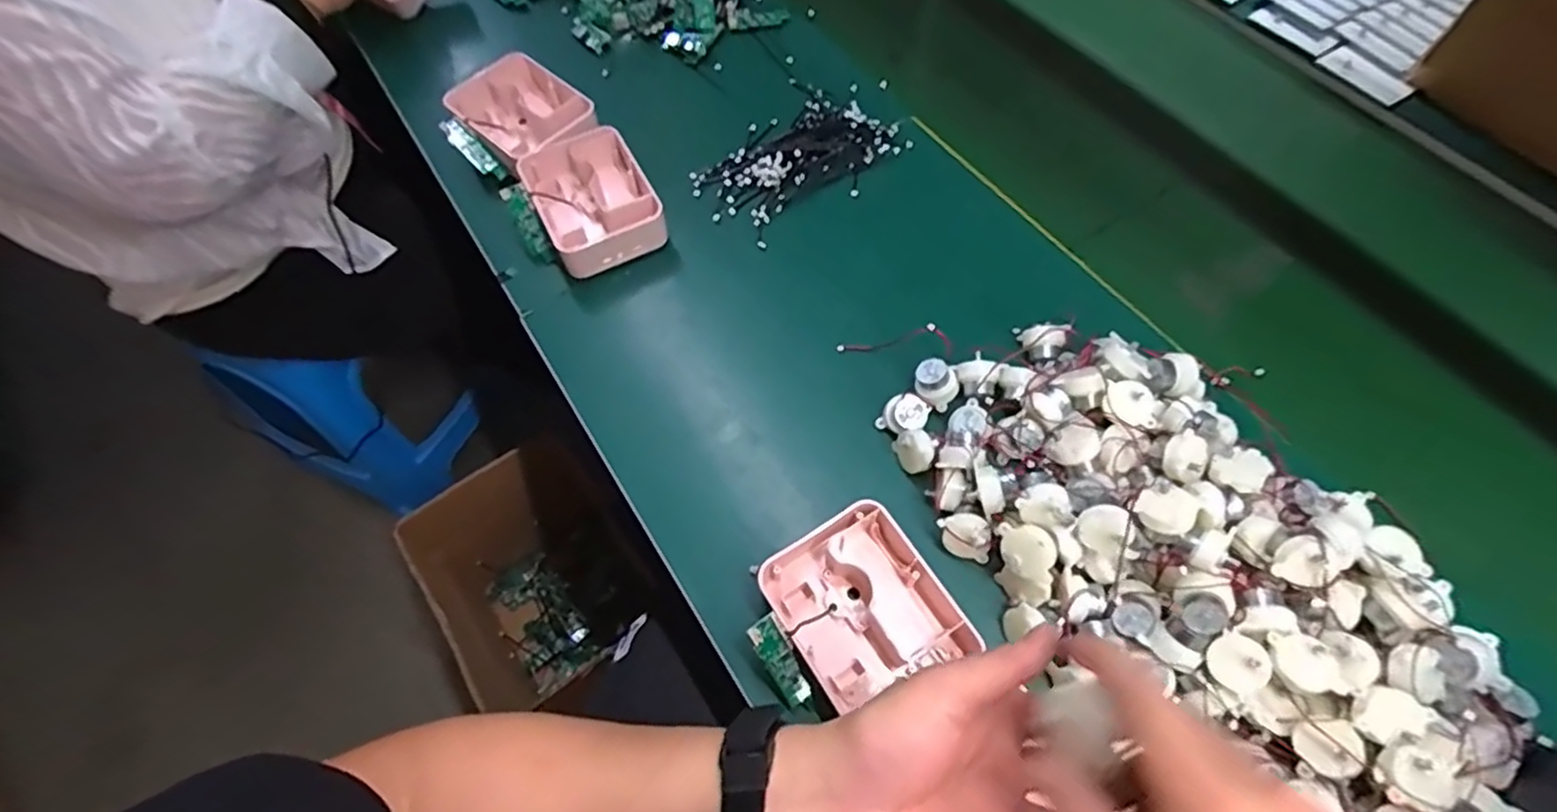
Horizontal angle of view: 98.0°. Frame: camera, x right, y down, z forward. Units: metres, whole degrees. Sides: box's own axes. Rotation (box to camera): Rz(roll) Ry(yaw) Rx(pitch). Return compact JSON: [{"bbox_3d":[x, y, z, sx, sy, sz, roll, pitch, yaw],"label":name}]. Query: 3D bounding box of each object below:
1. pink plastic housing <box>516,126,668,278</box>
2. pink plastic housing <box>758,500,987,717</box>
[{"bbox_3d":[-0.171,-0.189,0.624,0.101,0.043,0.136,-24,64,-12],"label":"pink plastic housing"},{"bbox_3d":[0.053,0.132,0.454,0.100,0.042,0.108,-30,65,-15],"label":"pink plastic housing"}]

